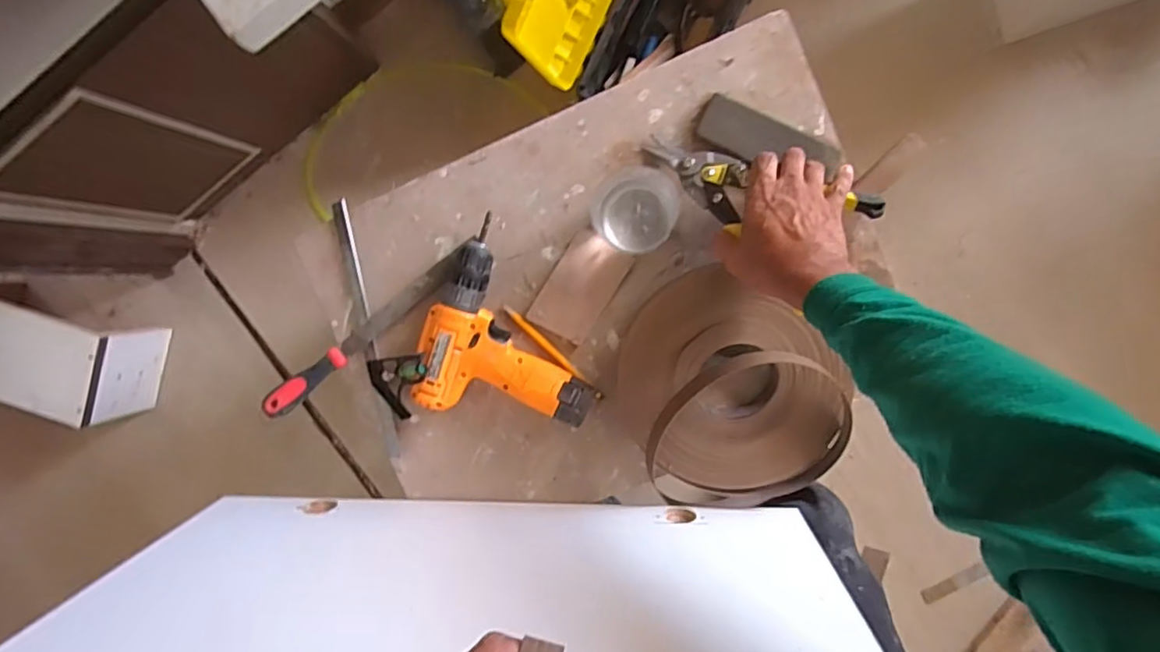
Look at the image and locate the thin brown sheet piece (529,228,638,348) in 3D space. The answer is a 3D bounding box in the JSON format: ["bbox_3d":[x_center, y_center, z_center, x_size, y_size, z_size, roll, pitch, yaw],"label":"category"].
[{"bbox_3d":[0.000,-0.042,0.677,0.070,0.011,0.117,32,97,2],"label":"thin brown sheet piece"}]

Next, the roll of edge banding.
[{"bbox_3d":[0.163,0.070,0.656,0.237,0.058,0.265,-22,93,6],"label":"roll of edge banding"}]

